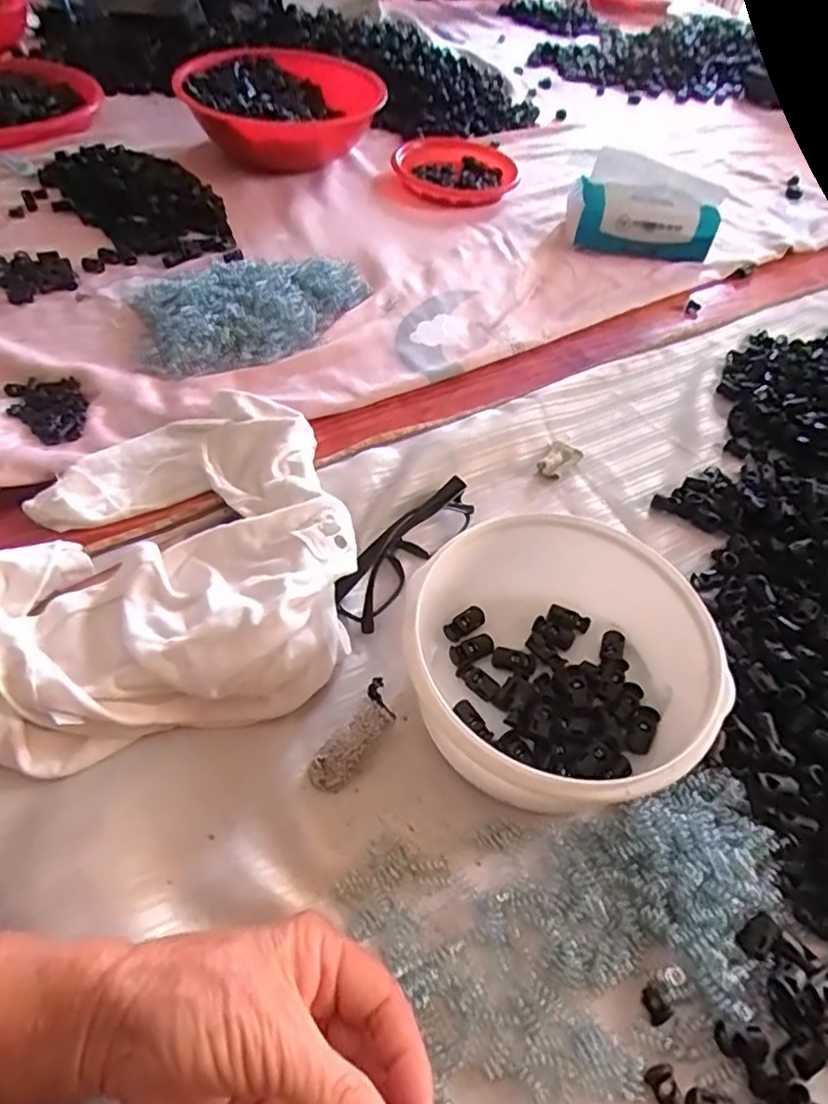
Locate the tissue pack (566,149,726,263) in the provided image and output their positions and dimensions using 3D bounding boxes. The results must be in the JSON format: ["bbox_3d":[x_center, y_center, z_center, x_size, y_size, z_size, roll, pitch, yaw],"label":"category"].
[{"bbox_3d":[0.259,-0.382,0.714,0.168,0.082,0.079,11,52,5],"label":"tissue pack"}]

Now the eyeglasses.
[{"bbox_3d":[-0.002,0.000,0.433,0.029,0.045,0.132,31,56,19],"label":"eyeglasses"}]

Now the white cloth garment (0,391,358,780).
[{"bbox_3d":[-0.168,-0.014,0.416,0.236,0.057,0.276,-11,53,-12],"label":"white cloth garment"}]

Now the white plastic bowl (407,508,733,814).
[{"bbox_3d":[0.076,0.063,0.350,0.144,0.071,0.155,2,51,-2],"label":"white plastic bowl"}]

